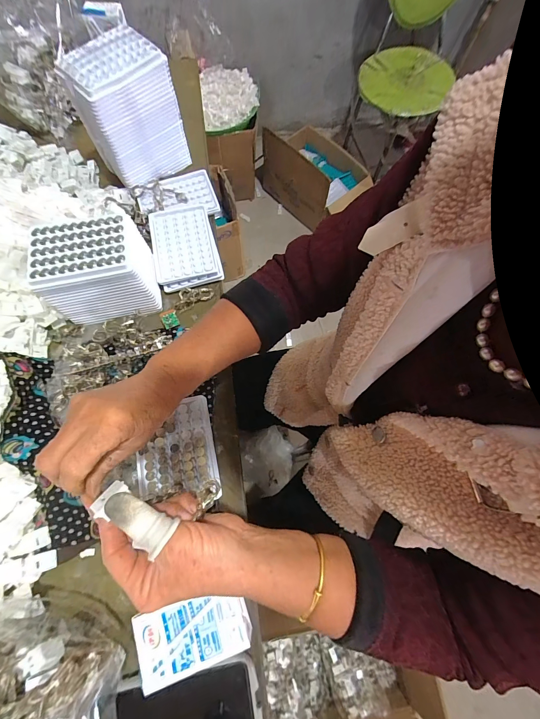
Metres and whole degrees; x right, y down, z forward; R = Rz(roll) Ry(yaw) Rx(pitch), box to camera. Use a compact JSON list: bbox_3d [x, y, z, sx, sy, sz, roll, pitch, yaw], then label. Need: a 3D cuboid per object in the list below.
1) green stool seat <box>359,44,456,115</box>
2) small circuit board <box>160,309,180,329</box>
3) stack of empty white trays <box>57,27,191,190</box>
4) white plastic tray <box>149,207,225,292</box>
[{"bbox_3d":[0.489,-1.007,1.059,0.295,0.058,0.350,32,74,9],"label":"green stool seat"},{"bbox_3d":[-0.151,-0.061,0.448,0.022,0.004,0.026,-23,93,-26],"label":"small circuit board"},{"bbox_3d":[-0.224,-0.391,0.476,0.137,0.151,0.095,-40,76,-13],"label":"stack of empty white trays"},{"bbox_3d":[-0.139,-0.184,0.483,0.098,0.017,0.138,-14,72,-6],"label":"white plastic tray"}]

